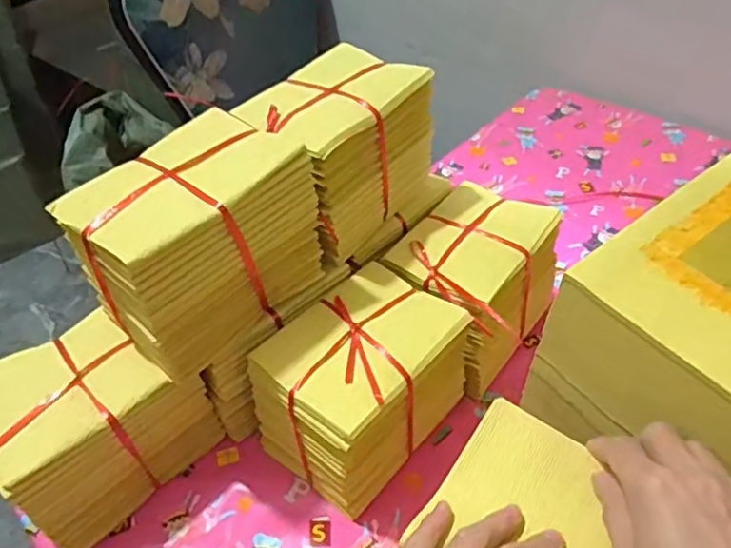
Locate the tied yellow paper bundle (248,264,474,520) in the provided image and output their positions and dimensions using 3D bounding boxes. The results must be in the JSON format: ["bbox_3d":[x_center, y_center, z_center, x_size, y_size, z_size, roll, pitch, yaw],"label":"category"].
[{"bbox_3d":[0.001,0.103,0.553,0.128,0.138,0.172,30,54,31],"label":"tied yellow paper bundle"}]

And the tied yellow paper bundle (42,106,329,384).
[{"bbox_3d":[-0.134,-0.024,0.506,0.111,0.144,0.169,32,54,32],"label":"tied yellow paper bundle"}]

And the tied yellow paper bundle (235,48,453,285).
[{"bbox_3d":[-0.018,-0.113,0.598,0.117,0.152,0.175,30,54,31],"label":"tied yellow paper bundle"}]

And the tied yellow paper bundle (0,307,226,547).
[{"bbox_3d":[-0.233,0.127,0.533,0.163,0.140,0.116,-34,51,-27],"label":"tied yellow paper bundle"}]

